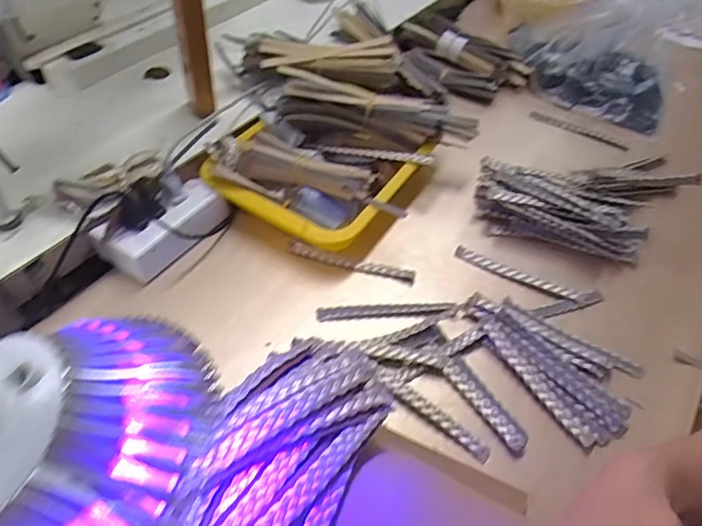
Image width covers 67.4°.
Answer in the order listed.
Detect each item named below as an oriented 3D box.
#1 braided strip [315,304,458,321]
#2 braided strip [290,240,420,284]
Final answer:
[{"bbox_3d":[0.034,0.047,0.509,0.134,0.009,0.013,0,50,-4],"label":"braided strip"},{"bbox_3d":[-0.001,-0.001,0.550,0.137,0.011,0.015,15,50,9],"label":"braided strip"}]

